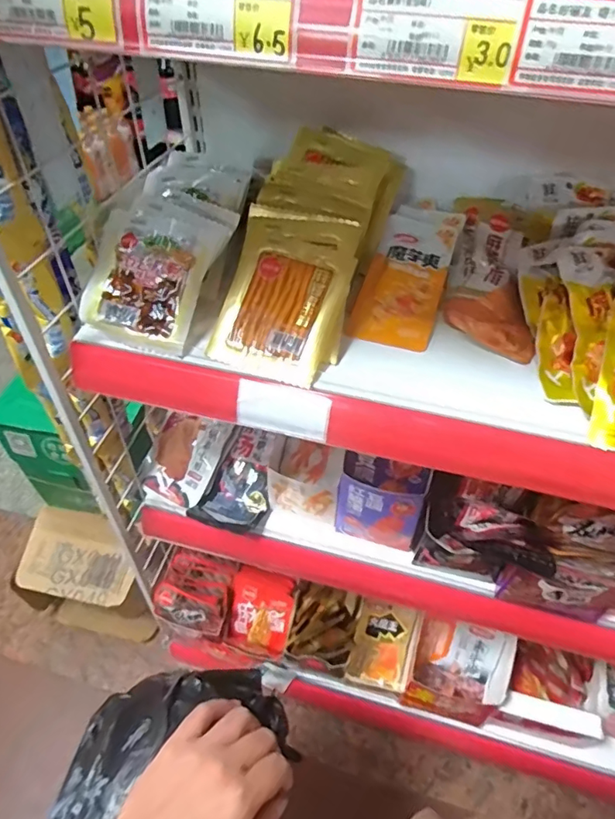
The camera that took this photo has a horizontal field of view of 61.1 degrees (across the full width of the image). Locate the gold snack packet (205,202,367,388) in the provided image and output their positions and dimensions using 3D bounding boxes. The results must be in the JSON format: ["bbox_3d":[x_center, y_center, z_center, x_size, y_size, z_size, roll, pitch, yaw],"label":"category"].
[{"bbox_3d":[-0.019,-0.095,0.420,0.092,0.008,0.140,16,81,12],"label":"gold snack packet"}]

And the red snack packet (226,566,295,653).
[{"bbox_3d":[-0.065,0.285,0.738,0.084,0.108,0.015,11,5,8],"label":"red snack packet"}]

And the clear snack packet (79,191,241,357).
[{"bbox_3d":[-0.128,-0.124,0.438,0.100,0.020,0.139,17,77,6],"label":"clear snack packet"}]

